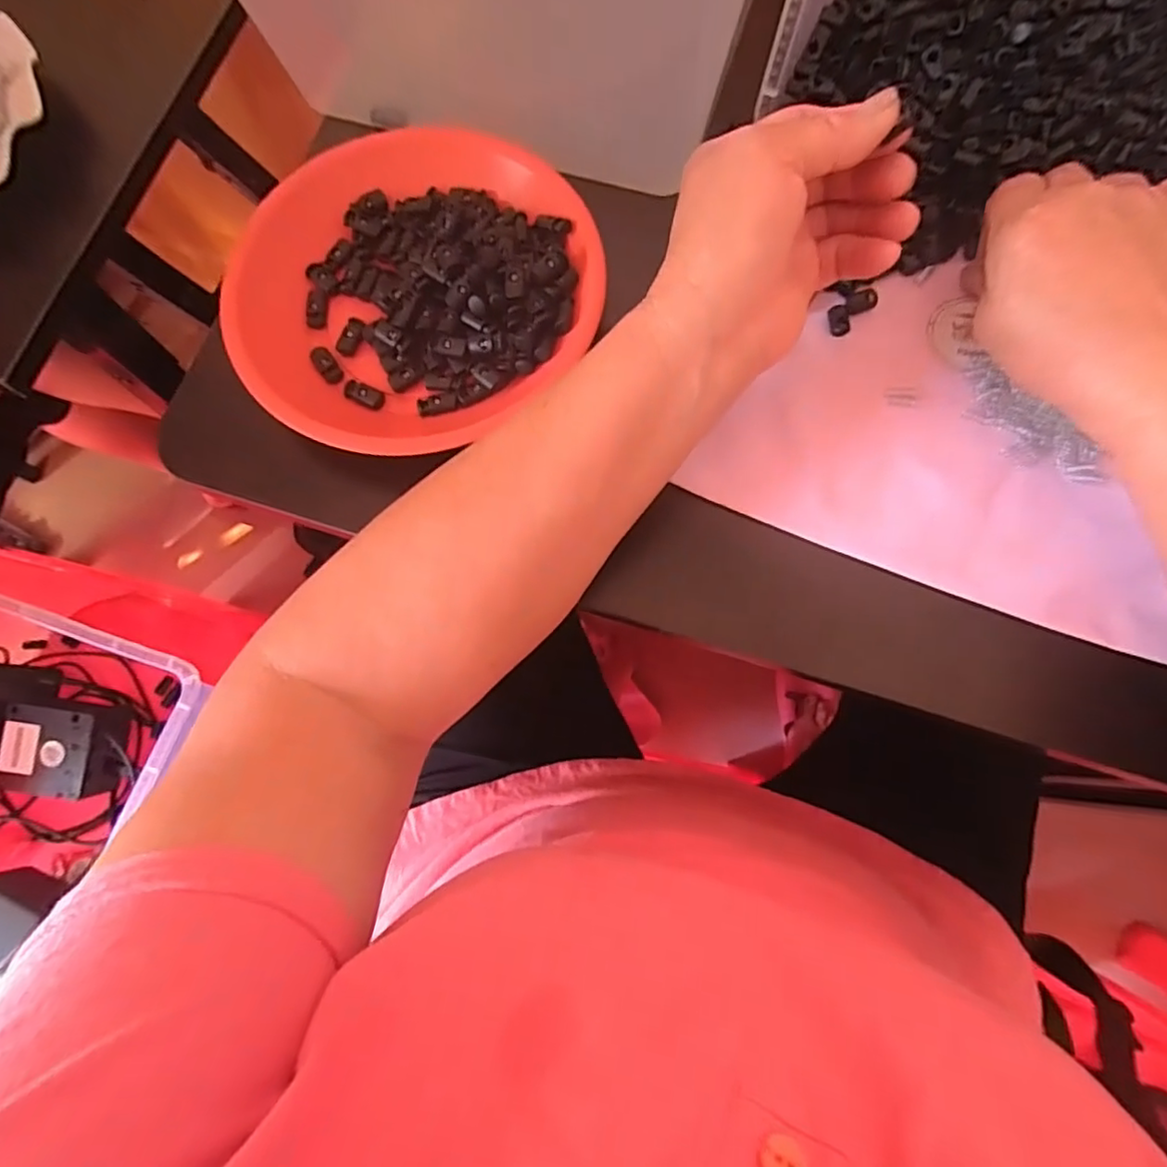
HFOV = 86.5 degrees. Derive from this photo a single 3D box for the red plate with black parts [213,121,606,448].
[{"bbox_3d":[-0.089,-0.157,0.330,0.183,0.034,0.174,0,75,1],"label":"red plate with black parts"}]

